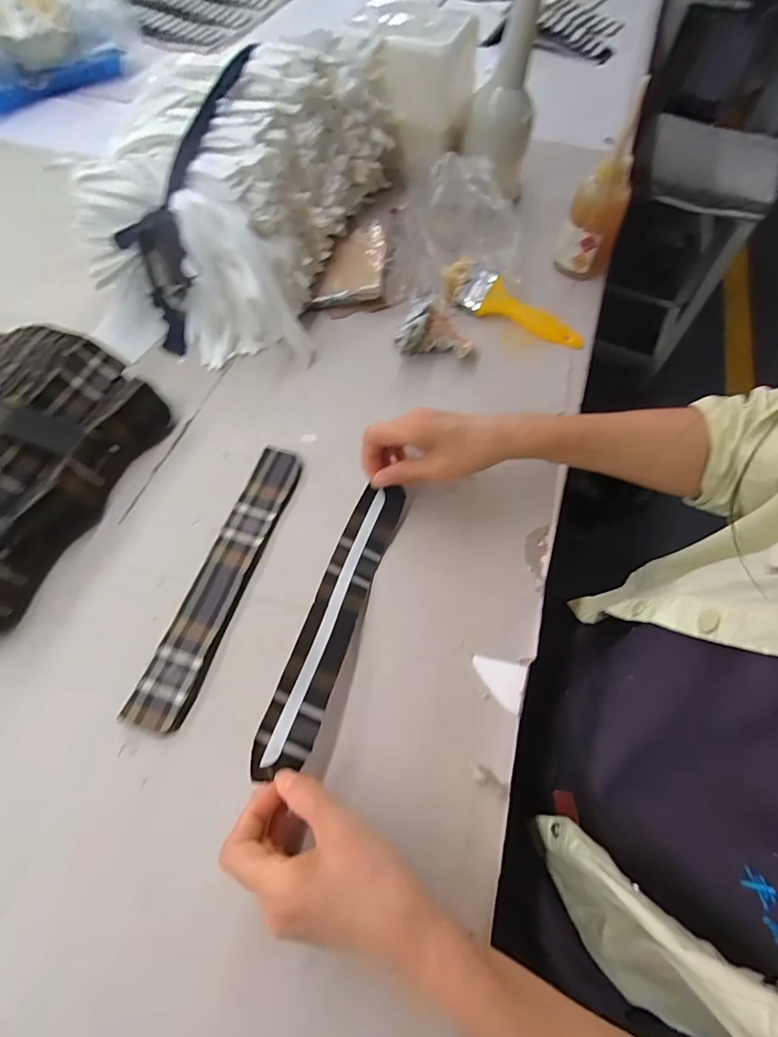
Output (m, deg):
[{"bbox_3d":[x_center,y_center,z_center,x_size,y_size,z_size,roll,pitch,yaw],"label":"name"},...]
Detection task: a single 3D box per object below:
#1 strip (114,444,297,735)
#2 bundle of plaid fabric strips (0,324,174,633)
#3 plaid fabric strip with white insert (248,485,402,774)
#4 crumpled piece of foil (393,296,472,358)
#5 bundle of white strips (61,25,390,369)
[{"bbox_3d":[-0.141,0.046,0.401,0.044,0.009,0.258,17,64,8],"label":"strip"},{"bbox_3d":[-0.354,-0.057,0.417,0.185,0.074,0.268,21,65,11],"label":"bundle of plaid fabric strips"},{"bbox_3d":[-0.043,0.074,0.367,0.038,0.030,0.237,16,57,9],"label":"plaid fabric strip with white insert"},{"bbox_3d":[0.051,-0.205,0.506,0.083,0.047,0.055,12,64,6],"label":"crumpled piece of foil"},{"bbox_3d":[-0.169,-0.371,0.522,0.262,0.167,0.353,15,64,8],"label":"bundle of white strips"}]

